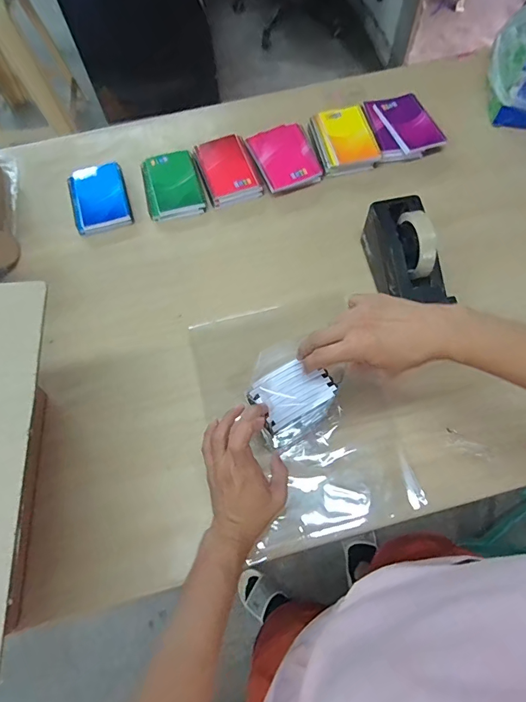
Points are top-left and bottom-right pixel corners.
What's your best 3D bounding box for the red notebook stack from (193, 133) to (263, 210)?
[{"bbox_3d":[-0.064,-0.323,0.756,0.092,0.027,0.136,-18,68,-6],"label":"red notebook stack"}]

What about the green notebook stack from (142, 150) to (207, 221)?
[{"bbox_3d":[-0.162,-0.299,0.750,0.096,0.021,0.140,-14,67,-4],"label":"green notebook stack"}]

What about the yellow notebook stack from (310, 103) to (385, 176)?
[{"bbox_3d":[0.152,-0.395,0.775,0.103,0.031,0.151,-12,67,-3],"label":"yellow notebook stack"}]

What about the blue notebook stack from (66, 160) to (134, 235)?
[{"bbox_3d":[-0.290,-0.273,0.740,0.096,0.017,0.139,-18,68,-5],"label":"blue notebook stack"}]

